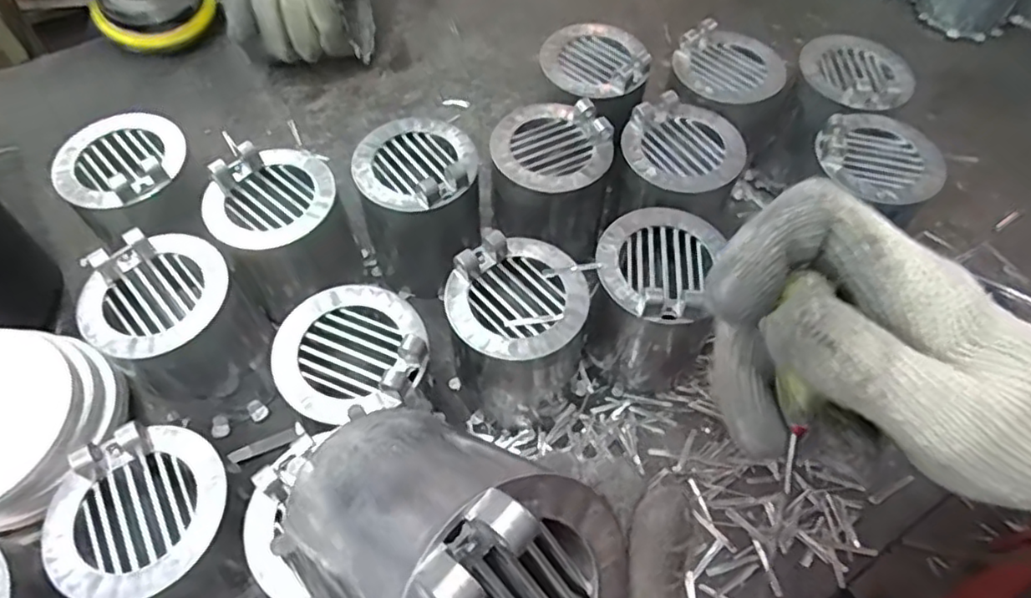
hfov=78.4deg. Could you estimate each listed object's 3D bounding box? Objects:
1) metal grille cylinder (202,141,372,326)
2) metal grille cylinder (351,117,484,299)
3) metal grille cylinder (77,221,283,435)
[{"bbox_3d":[-0.164,-0.041,0.467,0.086,0.114,0.081,0,58,0],"label":"metal grille cylinder"},{"bbox_3d":[-0.070,-0.066,0.482,0.081,0.120,0.083,0,58,0],"label":"metal grille cylinder"},{"bbox_3d":[-0.216,0.025,0.426,0.086,0.115,0.088,-38,66,-21],"label":"metal grille cylinder"}]

